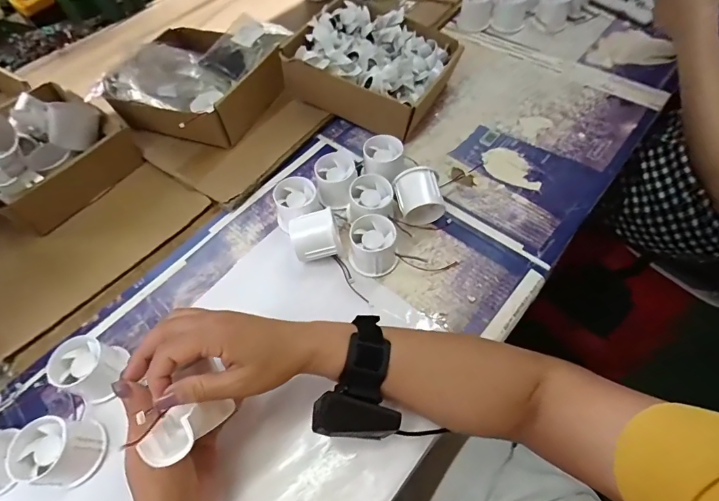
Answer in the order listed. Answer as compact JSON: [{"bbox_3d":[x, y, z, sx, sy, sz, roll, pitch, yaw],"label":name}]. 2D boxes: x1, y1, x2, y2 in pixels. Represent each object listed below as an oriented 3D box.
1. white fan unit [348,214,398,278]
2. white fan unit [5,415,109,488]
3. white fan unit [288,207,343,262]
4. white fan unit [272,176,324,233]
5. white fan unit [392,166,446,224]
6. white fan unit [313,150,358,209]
[{"bbox_3d":[0.015,-0.006,0.449,0.051,0.046,0.055,-5,58,1],"label":"white fan unit"},{"bbox_3d":[-0.271,0.181,0.357,0.053,0.052,0.054,-2,58,3],"label":"white fan unit"},{"bbox_3d":[-0.049,-0.012,0.450,0.054,0.052,0.046,-14,58,-4],"label":"white fan unit"},{"bbox_3d":[-0.076,-0.053,0.487,0.054,0.046,0.057,-3,58,3],"label":"white fan unit"},{"bbox_3d":[0.073,-0.064,0.482,0.053,0.055,0.050,-15,58,-5],"label":"white fan unit"},{"bbox_3d":[-0.029,-0.089,0.510,0.051,0.044,0.060,-14,58,-4],"label":"white fan unit"}]

